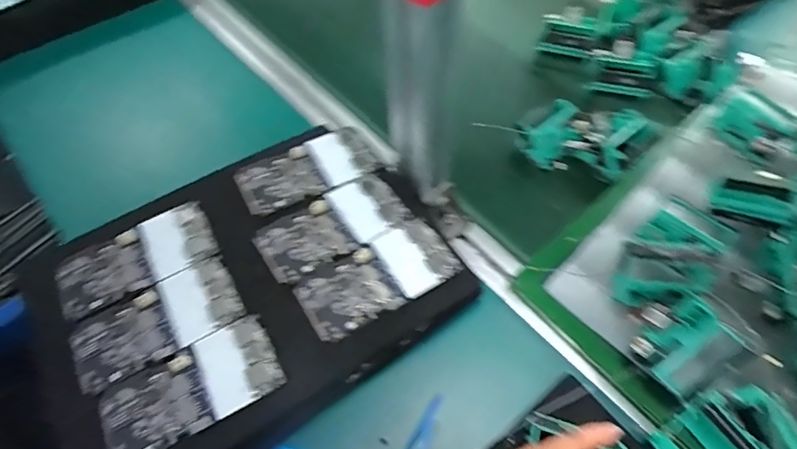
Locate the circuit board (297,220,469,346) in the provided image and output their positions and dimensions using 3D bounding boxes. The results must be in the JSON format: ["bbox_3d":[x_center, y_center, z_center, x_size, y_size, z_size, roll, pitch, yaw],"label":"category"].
[{"bbox_3d":[-0.017,0.045,0.417,0.134,0.009,0.068,-30,62,-15],"label":"circuit board"}]

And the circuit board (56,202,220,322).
[{"bbox_3d":[-0.232,0.028,0.428,0.131,0.007,0.064,-27,61,-13],"label":"circuit board"}]

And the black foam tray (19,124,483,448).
[{"bbox_3d":[-0.128,0.056,0.435,0.343,0.047,0.243,-30,62,-15],"label":"black foam tray"}]

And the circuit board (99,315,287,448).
[{"bbox_3d":[-0.159,0.126,0.371,0.130,0.005,0.066,-27,61,-14],"label":"circuit board"}]

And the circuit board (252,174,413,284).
[{"bbox_3d":[-0.061,0.001,0.445,0.132,0.007,0.068,-33,63,-17],"label":"circuit board"}]

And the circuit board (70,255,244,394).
[{"bbox_3d":[-0.200,0.080,0.397,0.133,0.004,0.066,-28,62,-14],"label":"circuit board"}]

